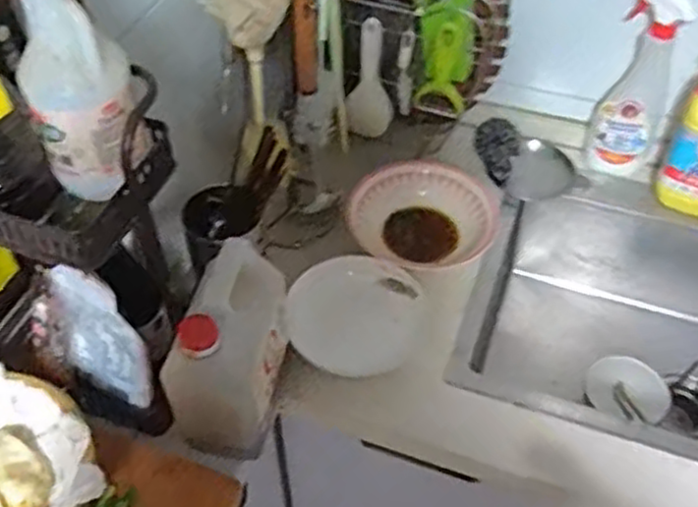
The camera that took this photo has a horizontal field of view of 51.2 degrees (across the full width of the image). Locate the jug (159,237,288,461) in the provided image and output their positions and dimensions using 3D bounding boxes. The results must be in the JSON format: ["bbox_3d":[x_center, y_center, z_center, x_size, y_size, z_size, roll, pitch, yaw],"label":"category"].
[{"bbox_3d":[-0.126,0.106,0.776,0.090,0.199,0.171,6,49,7],"label":"jug"}]

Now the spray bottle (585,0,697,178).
[{"bbox_3d":[0.424,-0.250,1.072,0.093,0.284,0.078,18,51,17],"label":"spray bottle"}]

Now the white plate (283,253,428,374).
[{"bbox_3d":[0.009,0.081,0.959,0.174,0.016,0.159,-1,69,4],"label":"white plate"}]

